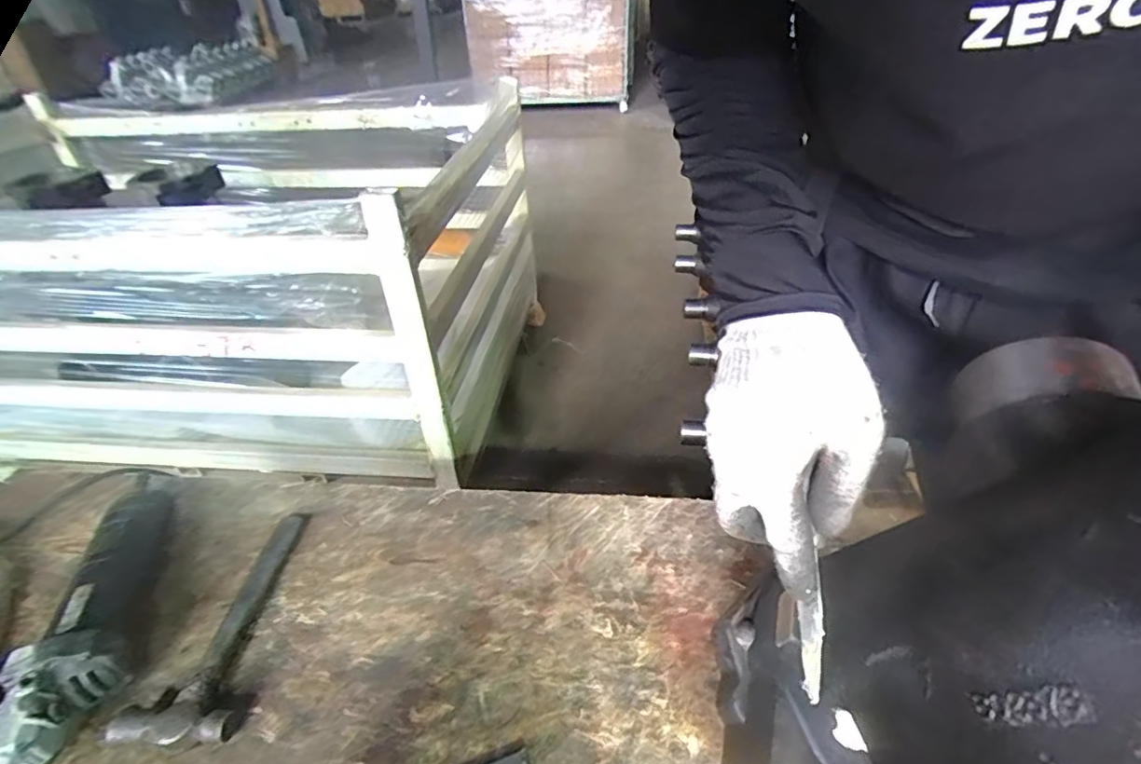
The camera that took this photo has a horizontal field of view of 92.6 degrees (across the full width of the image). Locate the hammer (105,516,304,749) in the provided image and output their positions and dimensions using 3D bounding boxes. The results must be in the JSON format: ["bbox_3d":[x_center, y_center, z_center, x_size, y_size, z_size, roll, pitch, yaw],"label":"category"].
[{"bbox_3d":[-0.333,0.222,0.529,0.088,0.027,0.232,-5,36,-2],"label":"hammer"}]

